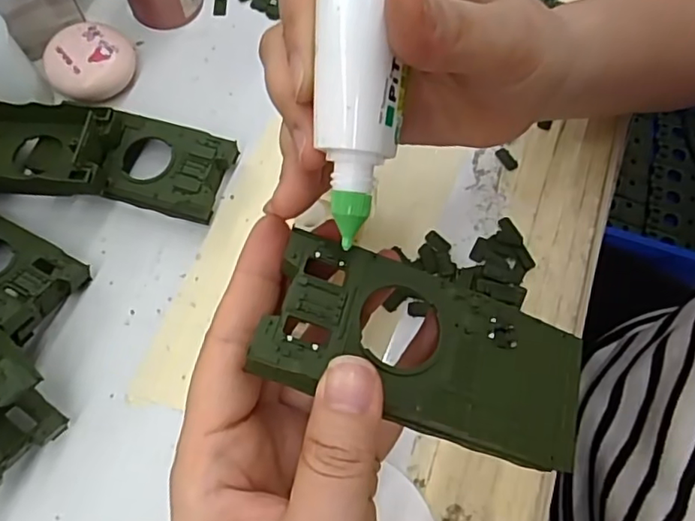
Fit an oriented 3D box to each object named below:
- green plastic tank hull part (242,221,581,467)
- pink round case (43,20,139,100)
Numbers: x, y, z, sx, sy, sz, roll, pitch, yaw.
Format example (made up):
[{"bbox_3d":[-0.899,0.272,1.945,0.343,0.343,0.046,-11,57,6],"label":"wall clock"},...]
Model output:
[{"bbox_3d":[0.027,0.028,0.175,0.104,0.008,0.047,22,69,-8],"label":"green plastic tank hull part"},{"bbox_3d":[-0.146,-0.113,0.327,0.047,0.024,0.042,-20,71,-10],"label":"pink round case"}]

